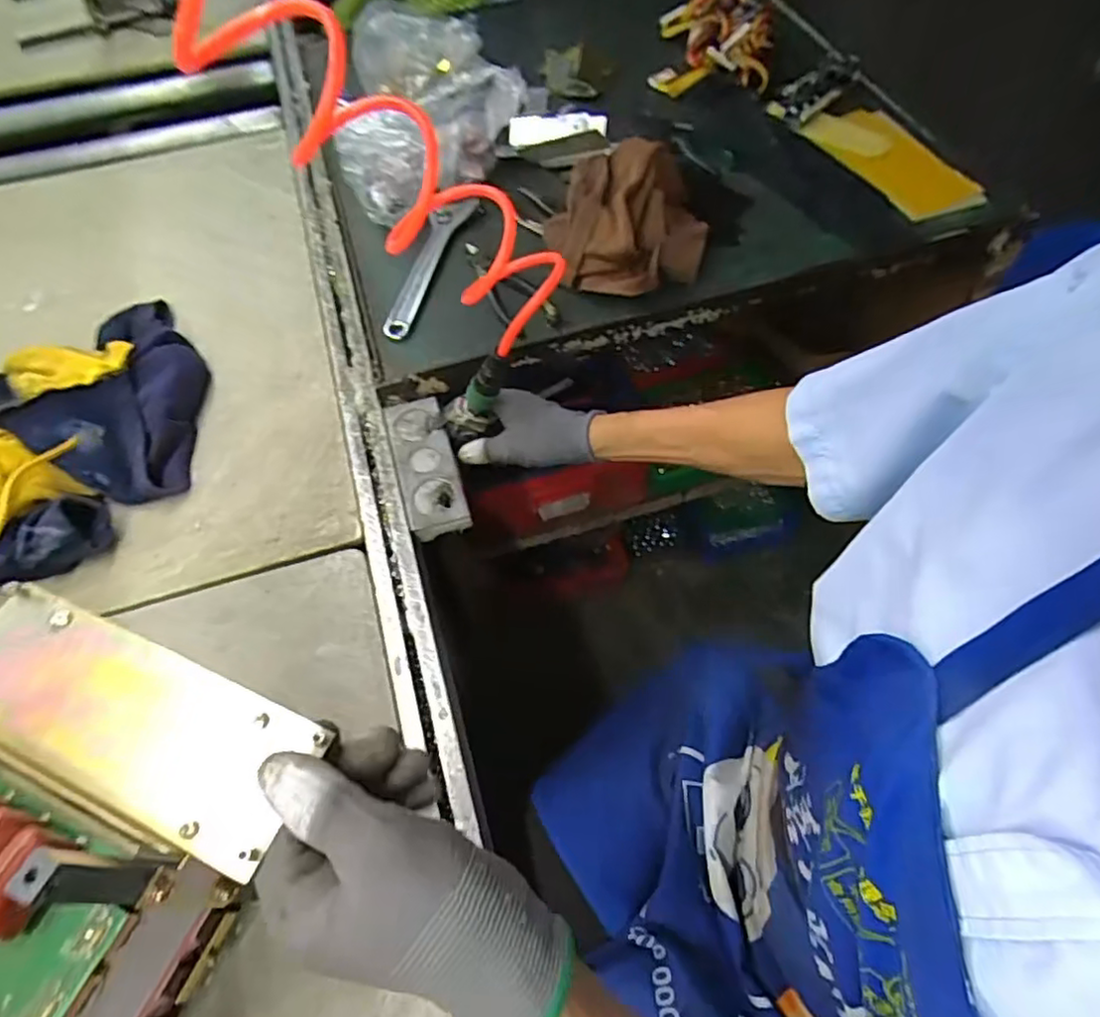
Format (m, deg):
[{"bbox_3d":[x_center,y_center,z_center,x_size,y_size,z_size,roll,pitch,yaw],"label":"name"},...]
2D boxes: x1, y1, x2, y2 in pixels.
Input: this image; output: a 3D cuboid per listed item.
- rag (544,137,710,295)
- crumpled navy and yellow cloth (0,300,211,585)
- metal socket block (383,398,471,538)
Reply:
[{"bbox_3d":[0.088,-0.334,0.730,0.177,0.081,0.205,11,60,7],"label":"rag"},{"bbox_3d":[-0.455,-0.077,0.613,0.229,0.062,0.312,32,65,19],"label":"crumpled navy and yellow cloth"},{"bbox_3d":[-0.122,-0.046,0.628,0.056,0.015,0.157,-15,60,-8],"label":"metal socket block"}]

